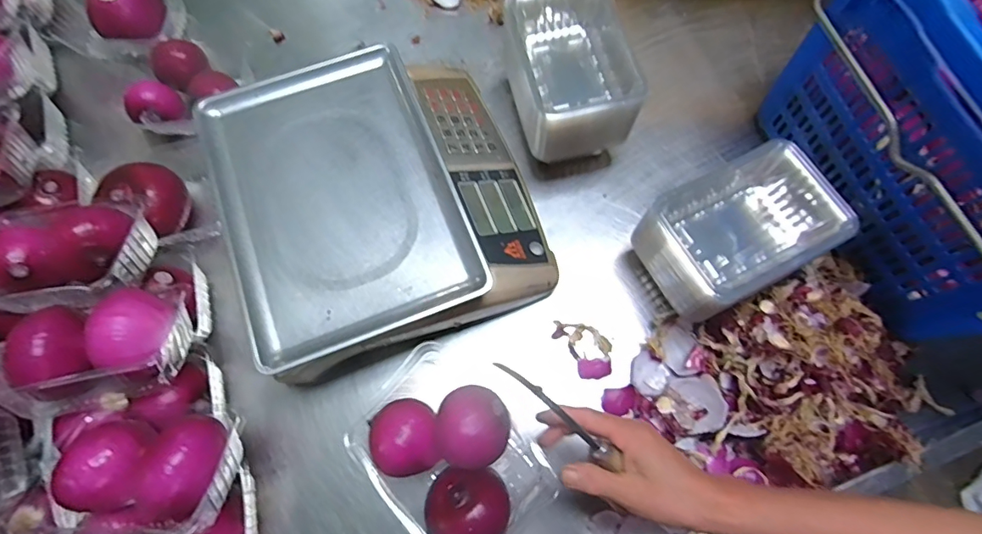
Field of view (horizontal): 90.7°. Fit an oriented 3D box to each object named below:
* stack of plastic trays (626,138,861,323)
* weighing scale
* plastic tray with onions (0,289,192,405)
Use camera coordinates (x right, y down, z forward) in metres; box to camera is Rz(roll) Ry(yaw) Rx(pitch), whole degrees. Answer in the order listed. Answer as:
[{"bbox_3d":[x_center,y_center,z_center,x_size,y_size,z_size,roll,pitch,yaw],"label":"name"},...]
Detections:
[{"bbox_3d":[0.269,-0.040,0.536,0.190,0.103,0.134,-29,75,-9],"label":"stack of plastic trays"},{"bbox_3d":[-0.125,-0.080,0.575,0.331,0.108,0.341,-21,74,-7],"label":"weighing scale"},{"bbox_3d":[-0.389,0.077,0.485,0.141,0.069,0.095,-13,73,-5],"label":"plastic tray with onions"}]

